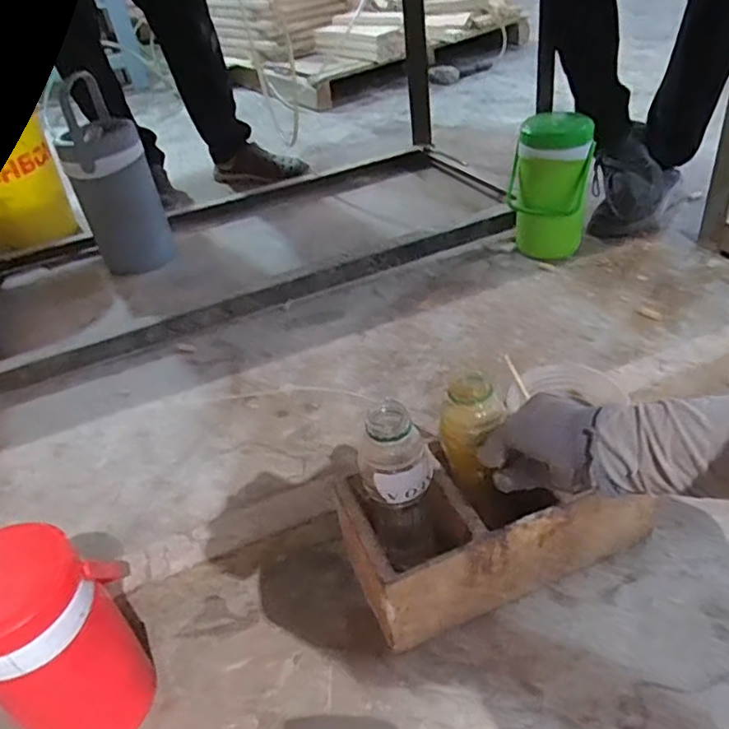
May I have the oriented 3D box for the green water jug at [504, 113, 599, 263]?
[{"bbox_3d":[0.334,-0.327,1.103,0.138,0.240,0.120,2,39,12],"label":"green water jug"}]

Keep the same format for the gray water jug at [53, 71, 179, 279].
[{"bbox_3d":[-0.509,-0.374,1.226,0.150,0.338,0.142,-20,40,-15],"label":"gray water jug"}]

